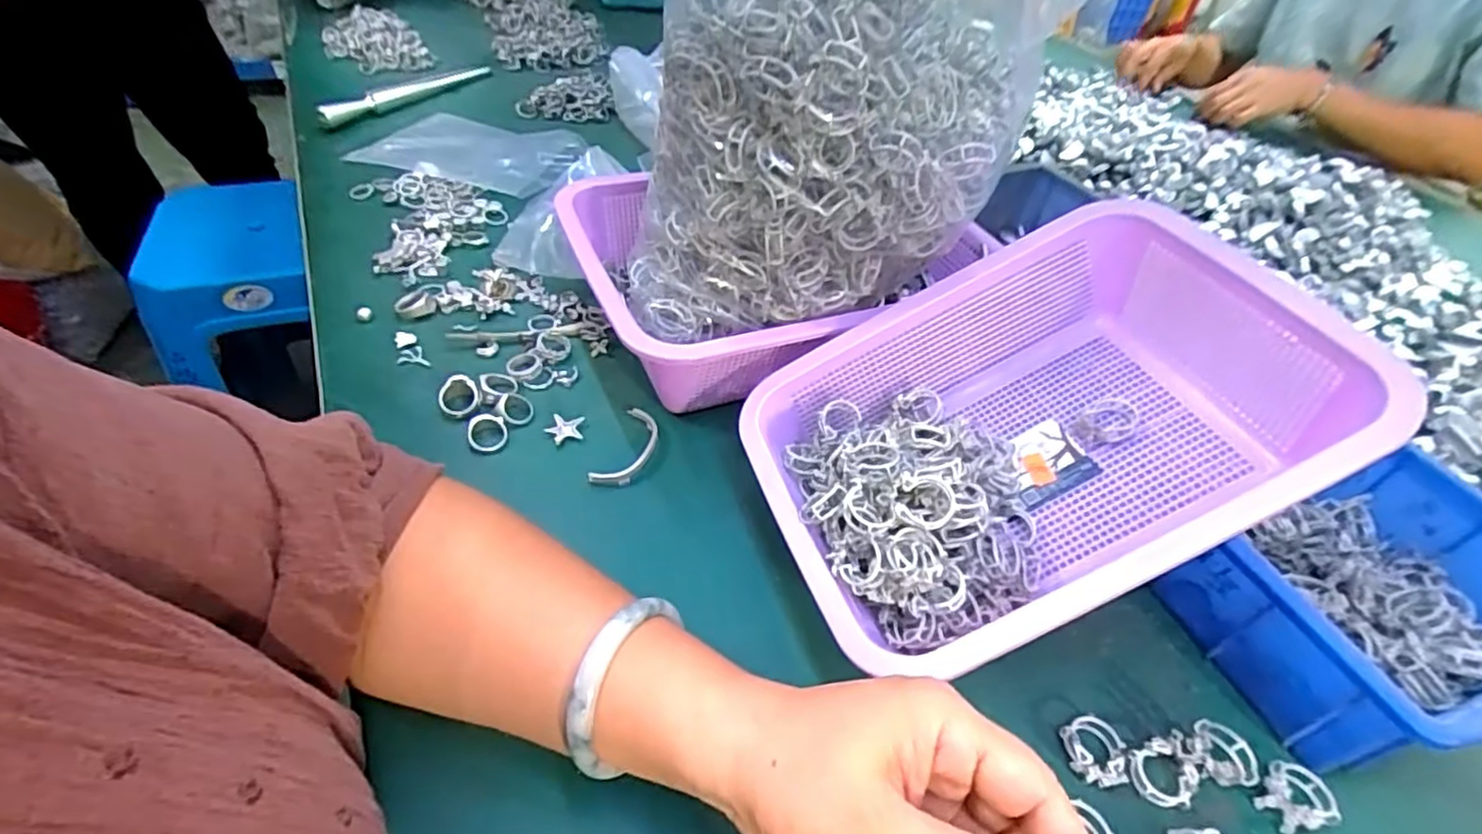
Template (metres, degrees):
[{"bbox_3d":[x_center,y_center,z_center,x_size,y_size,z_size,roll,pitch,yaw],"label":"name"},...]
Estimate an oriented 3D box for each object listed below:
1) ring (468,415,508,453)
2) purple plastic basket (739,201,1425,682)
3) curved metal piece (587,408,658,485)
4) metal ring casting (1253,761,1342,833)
[{"bbox_3d":[-0.159,0.010,0.421,0.026,0.006,0.024,6,66,-13],"label":"ring"},{"bbox_3d":[0.152,0.009,0.353,0.275,0.085,0.197,-26,48,2],"label":"purple plastic basket"},{"bbox_3d":[-0.070,0.018,0.425,0.026,0.009,0.066,14,47,10],"label":"curved metal piece"},{"bbox_3d":[0.256,0.174,0.308,0.035,0.008,0.027,-5,46,-12],"label":"metal ring casting"}]

